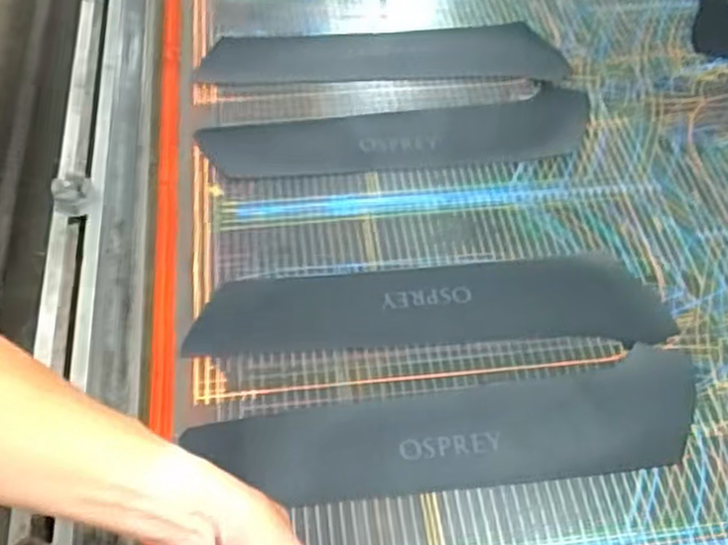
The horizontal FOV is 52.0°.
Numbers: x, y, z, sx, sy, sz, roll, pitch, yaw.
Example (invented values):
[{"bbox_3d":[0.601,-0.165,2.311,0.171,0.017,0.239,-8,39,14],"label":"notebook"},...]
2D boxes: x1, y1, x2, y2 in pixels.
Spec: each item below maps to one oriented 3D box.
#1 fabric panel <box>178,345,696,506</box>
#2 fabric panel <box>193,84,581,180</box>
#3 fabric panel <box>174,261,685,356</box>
[{"bbox_3d":[0.088,0.150,0.672,0.453,0.012,0.109,-11,54,-5],"label":"fabric panel"},{"bbox_3d":[0.040,-0.165,0.888,0.459,0.010,0.112,-6,54,-2],"label":"fabric panel"},{"bbox_3d":[0.064,0.035,0.747,0.453,0.014,0.097,-2,54,-1],"label":"fabric panel"}]

